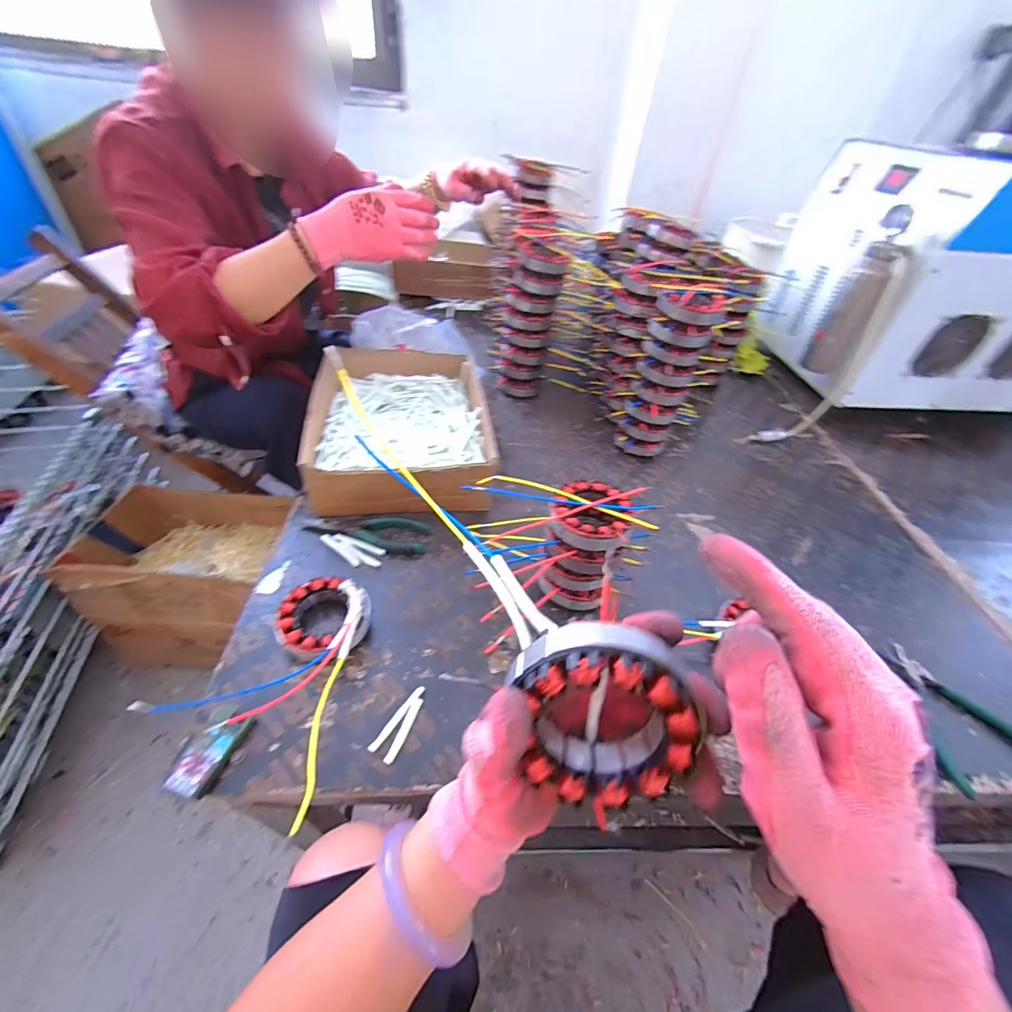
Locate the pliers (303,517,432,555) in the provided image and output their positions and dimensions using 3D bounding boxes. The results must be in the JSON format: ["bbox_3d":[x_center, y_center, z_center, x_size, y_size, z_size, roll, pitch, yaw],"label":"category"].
[{"bbox_3d":[-0.174,0.034,0.554,0.149,0.009,0.053,1,45,-7],"label":"pliers"}]

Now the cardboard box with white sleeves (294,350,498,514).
[{"bbox_3d":[-0.155,-0.132,0.672,0.245,0.080,0.331,-2,45,-10],"label":"cardboard box with white sleeves"}]

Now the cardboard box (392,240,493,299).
[{"bbox_3d":[-0.165,-0.660,1.202,0.253,0.086,0.262,3,44,-5],"label":"cardboard box"}]

